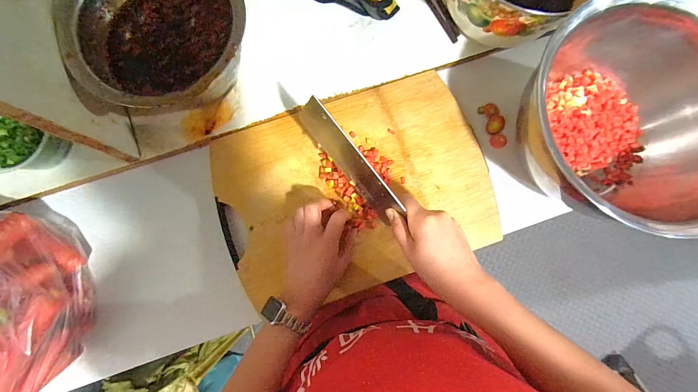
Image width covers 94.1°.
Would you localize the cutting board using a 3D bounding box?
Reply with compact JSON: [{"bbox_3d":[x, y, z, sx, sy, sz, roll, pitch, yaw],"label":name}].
[{"bbox_3d":[0.011,-0.013,0.473,0.374,0.013,0.275,-18,83,-3],"label":"cutting board"}]

